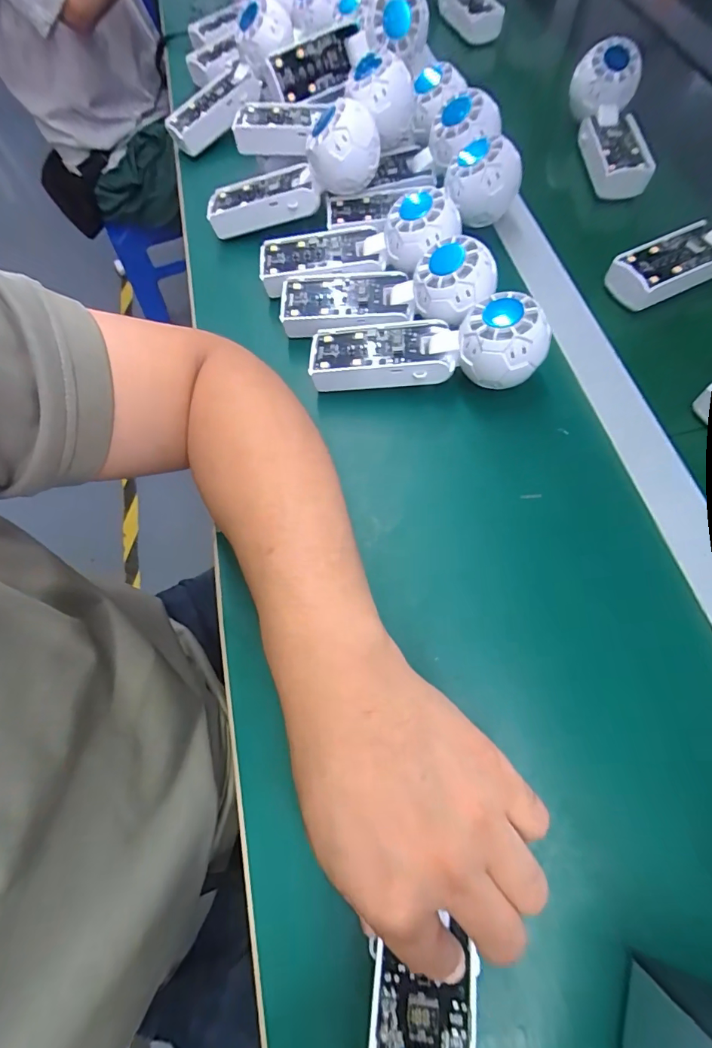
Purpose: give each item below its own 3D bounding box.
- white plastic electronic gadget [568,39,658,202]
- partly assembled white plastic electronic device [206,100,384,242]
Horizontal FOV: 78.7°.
[{"bbox_3d":[0.259,-0.403,0.434,0.058,0.046,0.149,1,74,2],"label":"white plastic electronic gadget"},{"bbox_3d":[-0.061,-0.321,0.402,0.171,0.055,0.053,-10,73,23],"label":"partly assembled white plastic electronic device"}]

